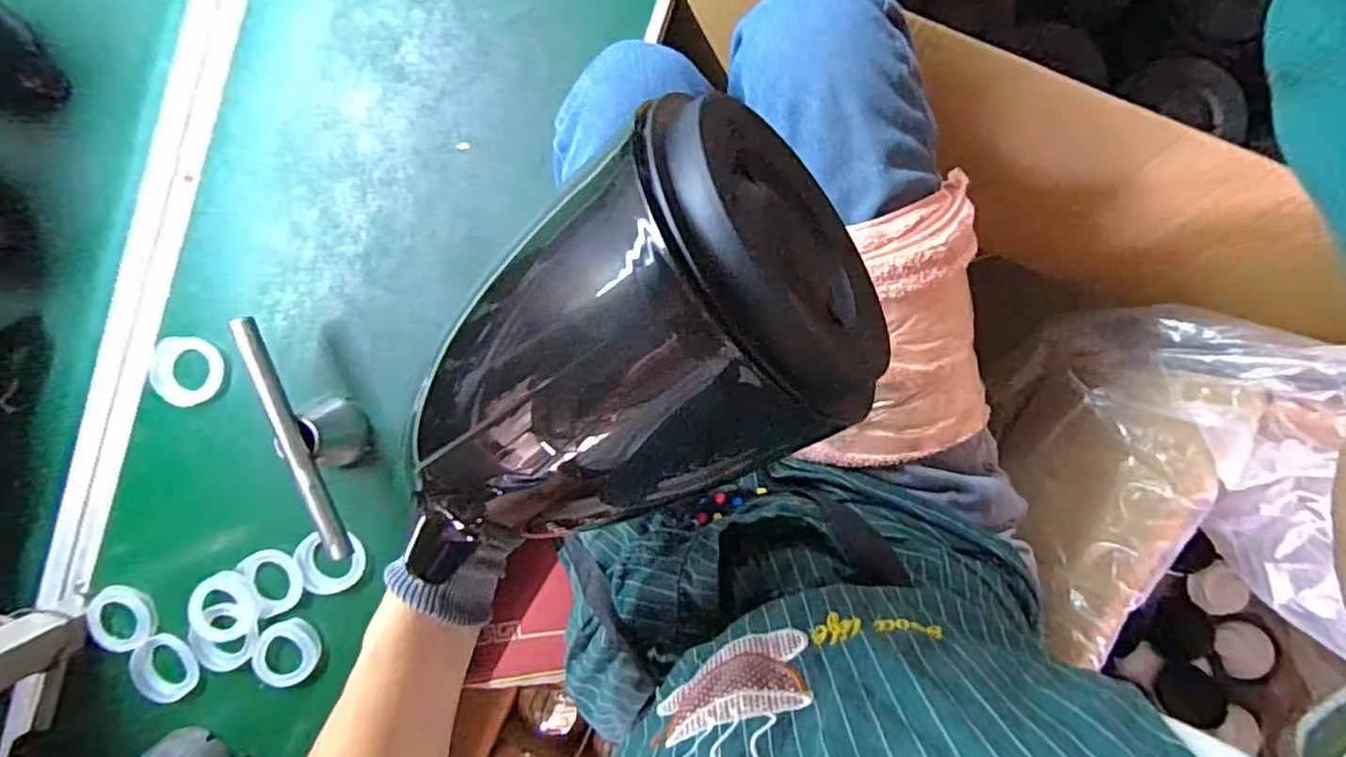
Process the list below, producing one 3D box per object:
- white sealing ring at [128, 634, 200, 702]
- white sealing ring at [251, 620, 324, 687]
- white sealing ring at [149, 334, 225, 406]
[{"bbox_3d":[-0.458,0.262,0.577,0.048,0.013,0.060,-9,94,6],"label":"white sealing ring"},{"bbox_3d":[-0.339,0.242,0.567,0.057,0.016,0.054,0,95,5],"label":"white sealing ring"},{"bbox_3d":[-0.420,-0.006,0.553,0.058,0.013,0.058,0,95,5],"label":"white sealing ring"}]

